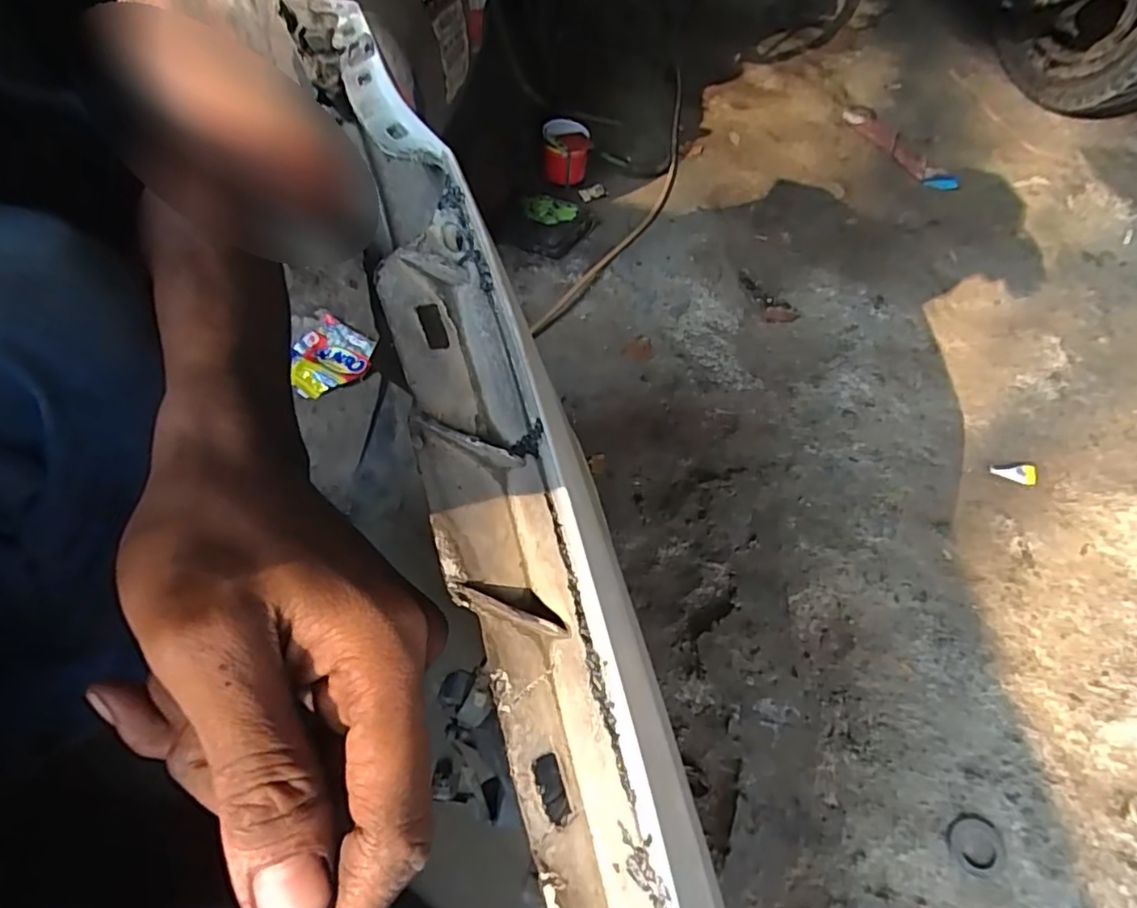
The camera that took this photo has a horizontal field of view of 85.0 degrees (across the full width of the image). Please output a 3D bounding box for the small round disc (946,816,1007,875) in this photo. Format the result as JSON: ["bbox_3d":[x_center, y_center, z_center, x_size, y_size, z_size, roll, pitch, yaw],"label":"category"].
[{"bbox_3d":[0.346,0.330,0.525,0.044,0.004,0.044,0,57,-1],"label":"small round disc"}]

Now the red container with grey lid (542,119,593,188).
[{"bbox_3d":[-0.004,-0.474,0.975,0.073,0.063,0.077,0,70,-6],"label":"red container with grey lid"}]

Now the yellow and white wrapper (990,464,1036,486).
[{"bbox_3d":[0.540,0.023,0.752,0.056,0.006,0.027,7,57,4],"label":"yellow and white wrapper"}]

